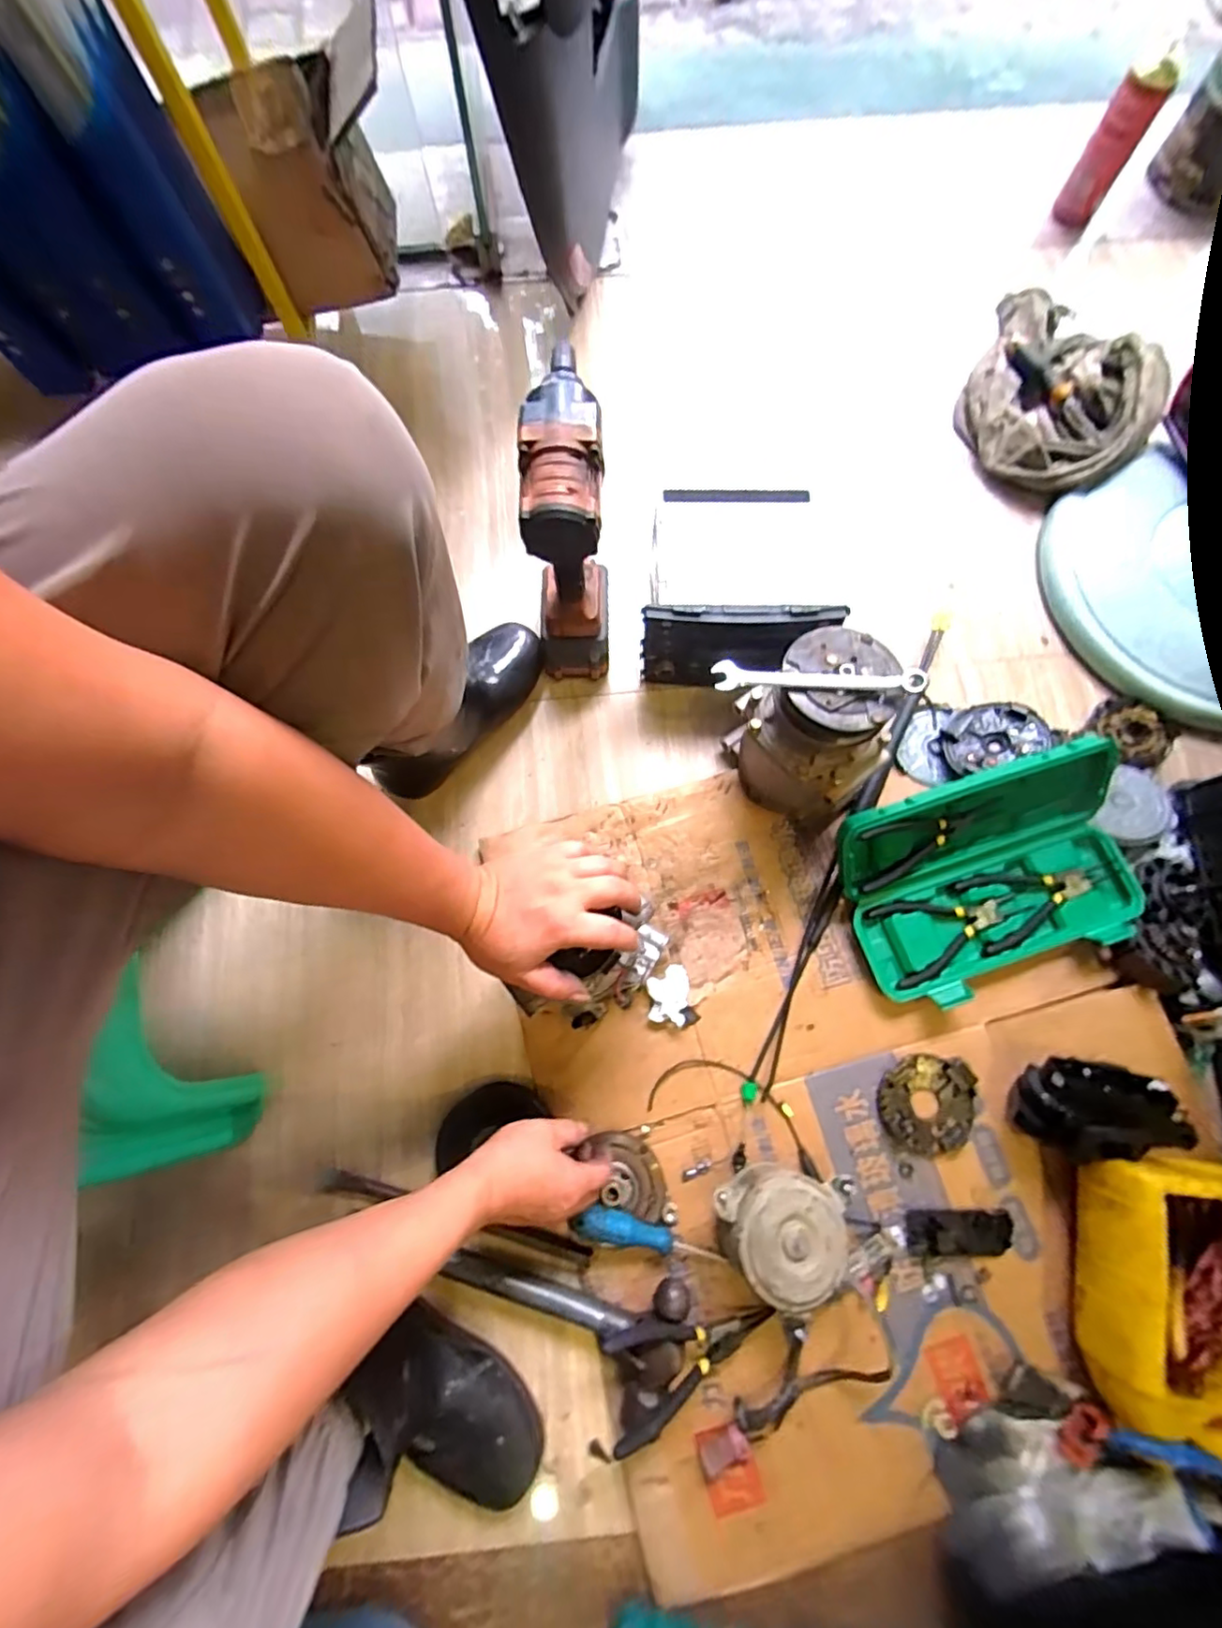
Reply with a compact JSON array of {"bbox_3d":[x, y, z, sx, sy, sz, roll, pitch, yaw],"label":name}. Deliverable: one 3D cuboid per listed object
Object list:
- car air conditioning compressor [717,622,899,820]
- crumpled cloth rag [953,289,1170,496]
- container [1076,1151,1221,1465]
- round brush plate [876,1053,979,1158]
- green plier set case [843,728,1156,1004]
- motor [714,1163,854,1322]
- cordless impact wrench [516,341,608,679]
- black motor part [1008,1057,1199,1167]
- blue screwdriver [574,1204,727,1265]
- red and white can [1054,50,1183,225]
[{"bbox_3d":[0.199,-0.075,0.616,0.119,0.196,0.140,-27,77,-6],"label":"car air conditioning compressor"},{"bbox_3d":[0.599,-0.567,0.812,0.227,0.044,0.319,27,76,7],"label":"crumpled cloth rag"},{"bbox_3d":[0.499,0.410,0.523,0.174,0.096,0.212,9,76,2],"label":"container"},{"bbox_3d":[0.312,0.287,0.606,0.089,0.014,0.091,0,76,0],"label":"round brush plate"},{"bbox_3d":[0.399,0.061,0.636,0.298,0.103,0.194,-20,77,-4],"label":"green plier set case"},{"bbox_3d":[0.157,0.377,0.551,0.111,0.073,0.107,0,76,0],"label":"motor"},{"bbox_3d":[-0.042,-0.277,0.630,0.071,0.290,0.168,0,76,0],"label":"cordless impact wrench"},{"bbox_3d":[0.445,0.273,0.568,0.127,0.082,0.084,6,76,2],"label":"black motor part"},{"bbox_3d":[0.037,0.394,0.568,0.145,0.021,0.028,22,75,-12],"label":"blue screwdriver"},{"bbox_3d":[0.735,-0.979,0.902,0.061,0.164,0.065,36,79,9],"label":"red and white can"}]

